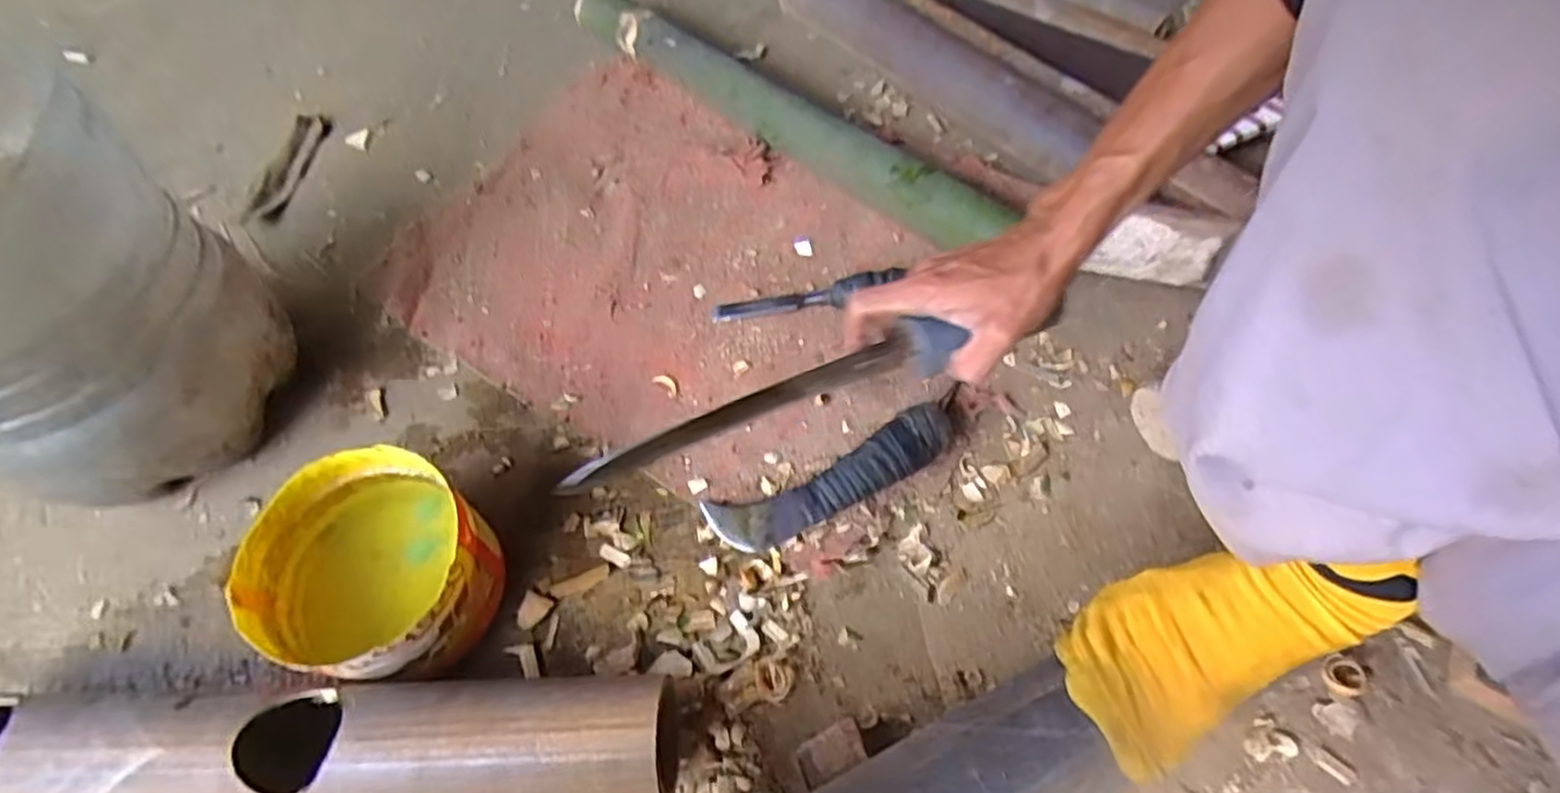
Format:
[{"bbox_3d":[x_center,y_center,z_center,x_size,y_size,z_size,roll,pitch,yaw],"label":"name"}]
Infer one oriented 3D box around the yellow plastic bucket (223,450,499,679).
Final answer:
[{"bbox_3d":[-0.283,0.128,0.542,0.142,0.099,0.145,-2,60,3],"label":"yellow plastic bucket"}]

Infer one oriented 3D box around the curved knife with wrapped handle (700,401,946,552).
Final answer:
[{"bbox_3d":[0.042,0.067,0.598,0.203,0.039,0.049,-22,61,-9],"label":"curved knife with wrapped handle"}]

